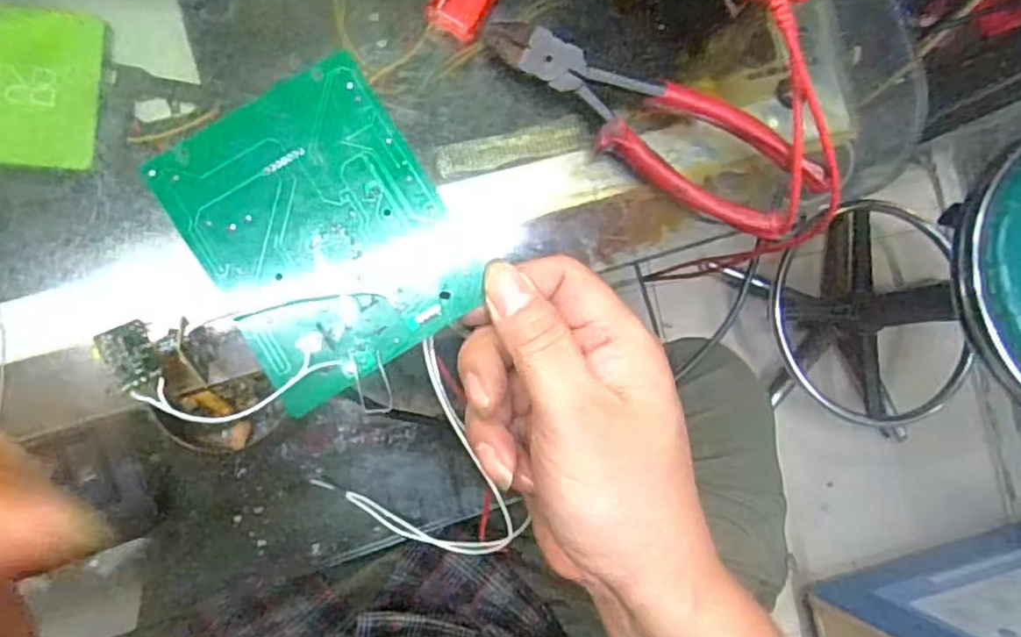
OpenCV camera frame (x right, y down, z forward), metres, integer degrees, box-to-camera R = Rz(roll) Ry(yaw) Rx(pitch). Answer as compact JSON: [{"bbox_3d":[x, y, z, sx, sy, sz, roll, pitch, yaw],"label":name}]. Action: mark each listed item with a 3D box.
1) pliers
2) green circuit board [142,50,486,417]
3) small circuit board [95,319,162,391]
[{"bbox_3d":[0.060,-0.086,0.300,0.150,0.026,0.043,30,83,-6],"label":"pliers"},{"bbox_3d":[-0.072,-0.035,0.267,0.093,0.007,0.111,-31,92,-9],"label":"green circuit board"},{"bbox_3d":[-0.136,0.014,0.245,0.004,0.021,0.022,-11,104,21],"label":"small circuit board"}]

